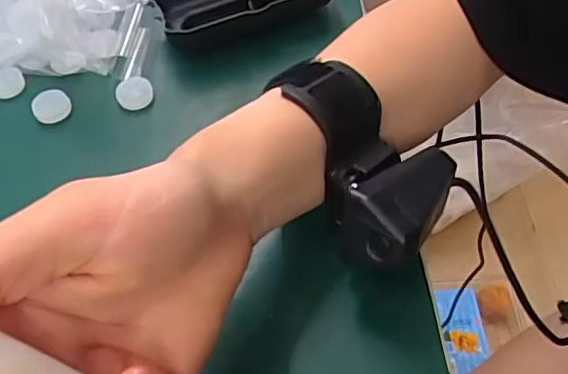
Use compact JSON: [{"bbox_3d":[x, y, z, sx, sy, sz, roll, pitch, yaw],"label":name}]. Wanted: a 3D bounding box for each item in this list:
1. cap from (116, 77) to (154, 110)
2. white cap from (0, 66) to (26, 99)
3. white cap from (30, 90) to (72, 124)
[{"bbox_3d":[-0.088,-0.055,0.350,0.021,0.006,0.021,0,79,1],"label":"cap"},{"bbox_3d":[-0.171,-0.065,0.365,0.022,0.009,0.021,-2,55,2],"label":"white cap"},{"bbox_3d":[-0.135,-0.047,0.345,0.021,0.008,0.020,-2,55,2],"label":"white cap"}]

